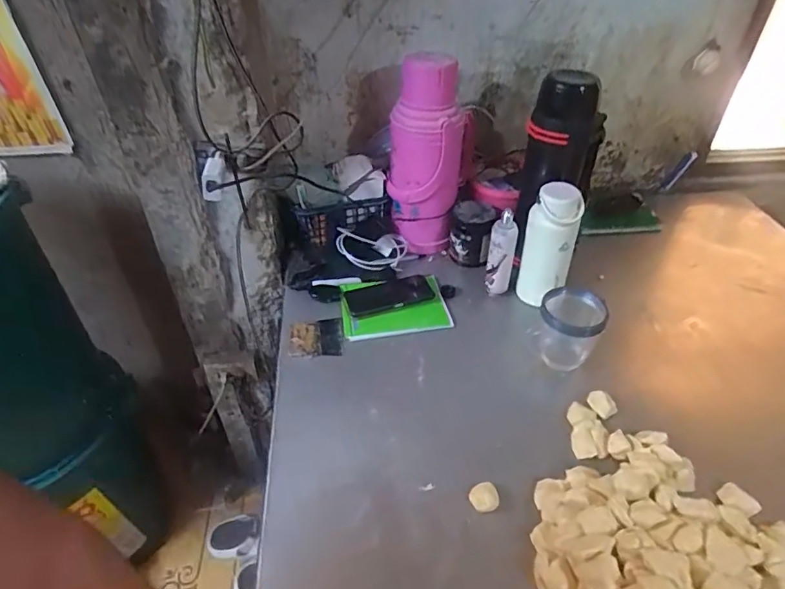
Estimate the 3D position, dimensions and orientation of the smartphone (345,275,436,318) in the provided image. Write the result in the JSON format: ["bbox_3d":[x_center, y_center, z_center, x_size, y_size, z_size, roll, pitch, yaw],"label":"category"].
[{"bbox_3d":[-0.005,0.003,0.980,0.169,0.016,0.089,-13,42,-15],"label":"smartphone"}]

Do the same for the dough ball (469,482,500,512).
[{"bbox_3d":[0.127,0.277,0.679,0.039,0.012,0.037,0,41,0],"label":"dough ball"}]

